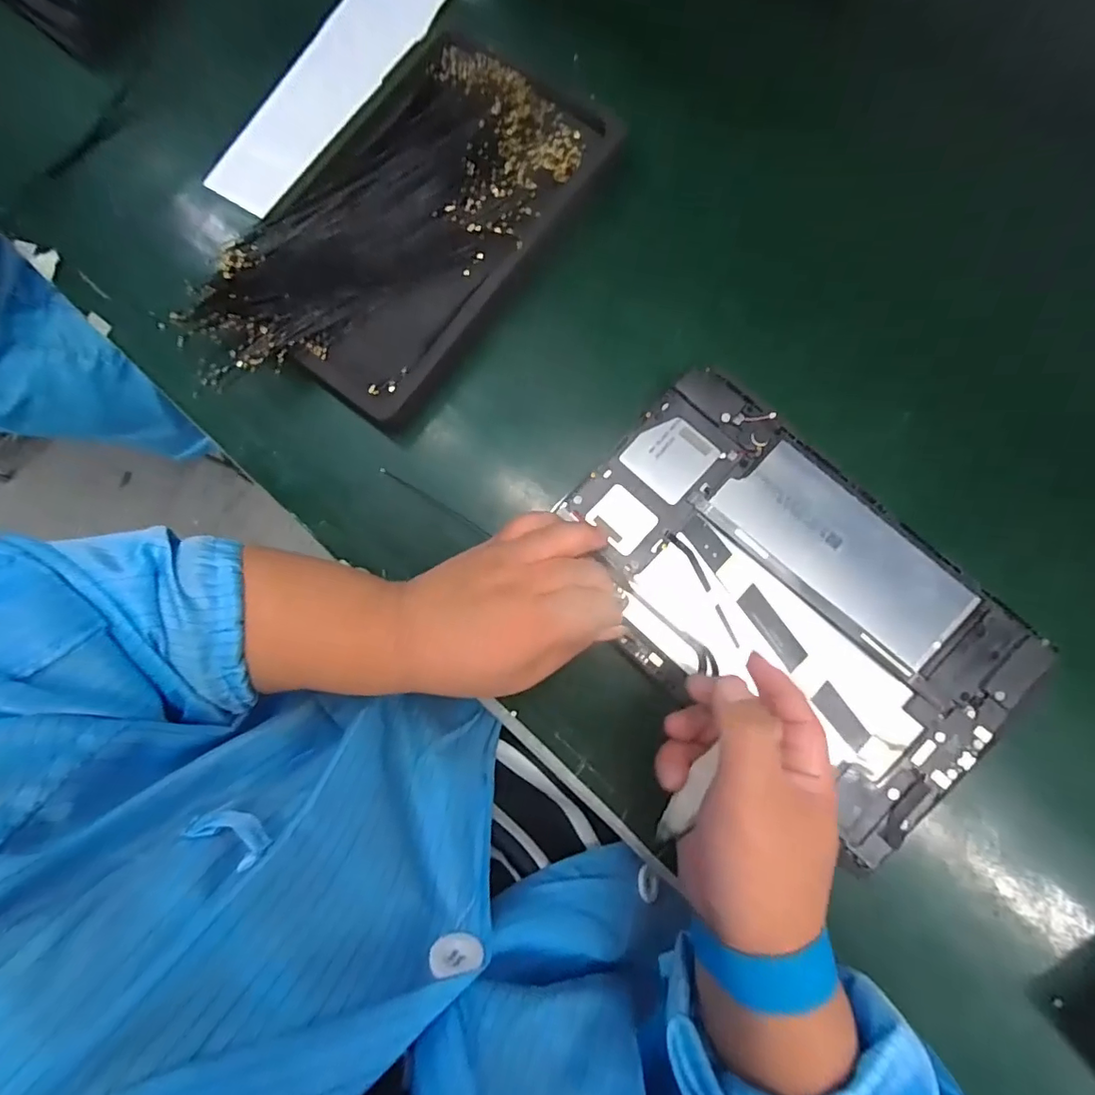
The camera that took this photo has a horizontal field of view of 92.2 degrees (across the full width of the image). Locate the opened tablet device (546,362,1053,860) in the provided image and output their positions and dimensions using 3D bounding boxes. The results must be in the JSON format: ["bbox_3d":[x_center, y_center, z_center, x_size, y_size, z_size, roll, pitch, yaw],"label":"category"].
[{"bbox_3d":[0.124,0.025,0.284,0.237,0.011,0.145,42,87,9],"label":"opened tablet device"}]

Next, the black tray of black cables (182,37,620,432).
[{"bbox_3d":[-0.092,-0.198,0.342,0.158,0.042,0.277,39,88,7],"label":"black tray of black cables"}]

